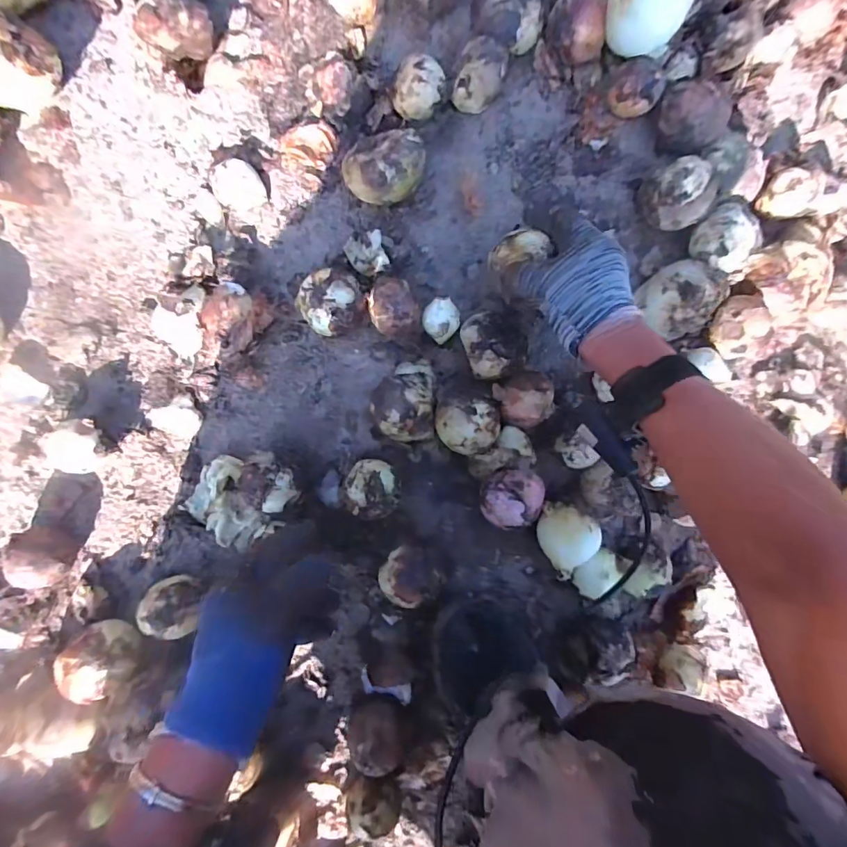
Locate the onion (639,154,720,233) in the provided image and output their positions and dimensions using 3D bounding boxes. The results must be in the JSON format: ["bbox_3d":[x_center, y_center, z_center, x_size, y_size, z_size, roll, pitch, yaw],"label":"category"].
[{"bbox_3d":[0.262,-0.234,0.463,0.055,0.062,0.066,-32,96,-5],"label":"onion"}]

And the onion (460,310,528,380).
[{"bbox_3d":[0.074,-0.081,0.446,0.068,0.052,0.065,0,92,-7],"label":"onion"}]

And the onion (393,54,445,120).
[{"bbox_3d":[-0.006,-0.322,0.434,0.045,0.050,0.046,0,92,-7],"label":"onion"}]

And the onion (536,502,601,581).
[{"bbox_3d":[0.143,0.120,0.461,0.065,0.051,0.071,0,92,-7],"label":"onion"}]

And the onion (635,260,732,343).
[{"bbox_3d":[0.277,-0.136,0.470,0.069,0.052,0.073,0,92,-7],"label":"onion"}]

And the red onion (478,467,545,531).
[{"bbox_3d":[0.091,0.076,0.454,0.062,0.056,0.066,0,92,-7],"label":"red onion"}]

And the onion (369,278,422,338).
[{"bbox_3d":[-0.030,-0.112,0.432,0.046,0.050,0.059,-28,95,-6],"label":"onion"}]

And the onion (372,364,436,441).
[{"bbox_3d":[-0.019,-0.023,0.439,0.063,0.053,0.081,2,92,-8],"label":"onion"}]

